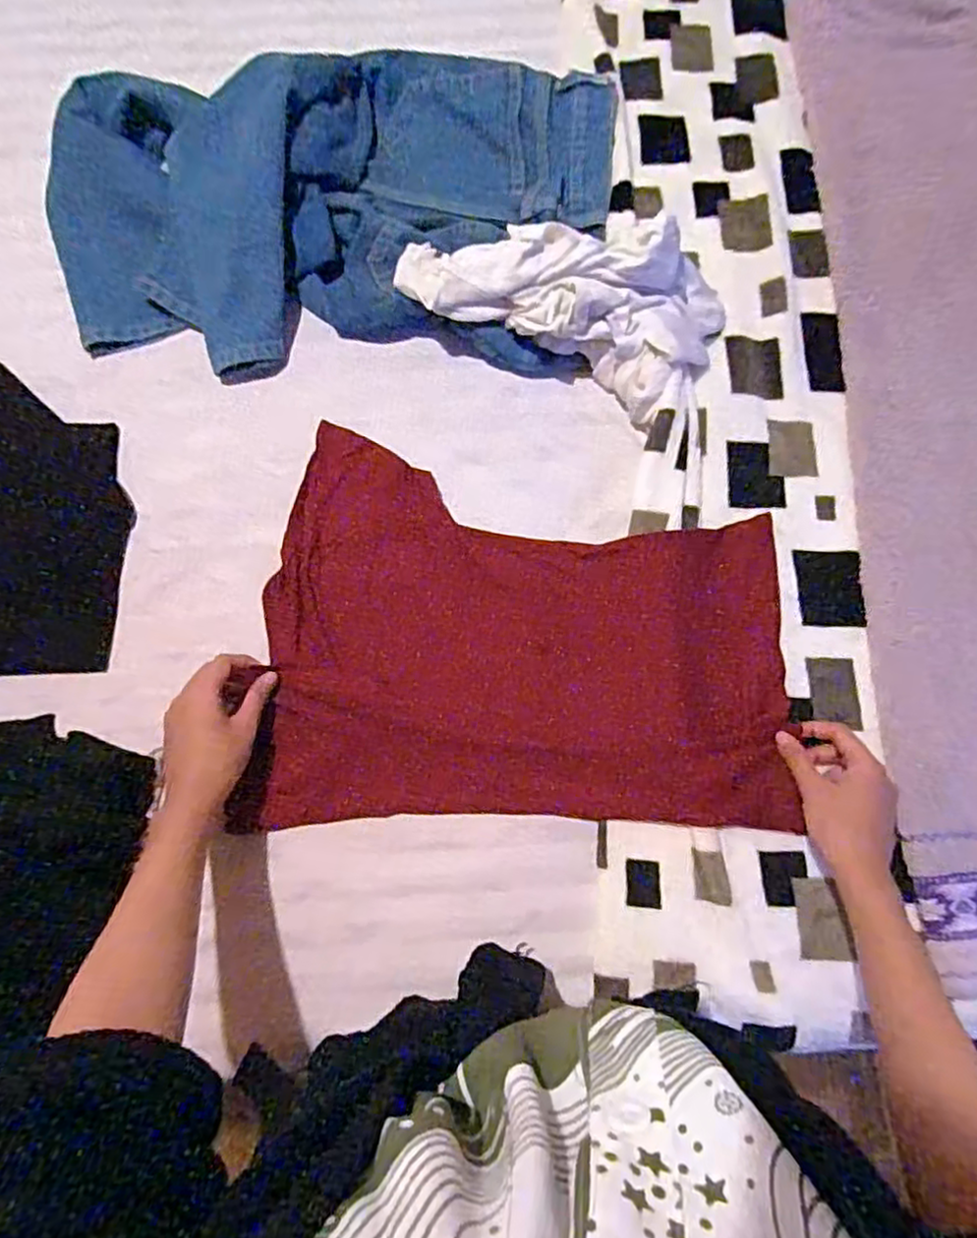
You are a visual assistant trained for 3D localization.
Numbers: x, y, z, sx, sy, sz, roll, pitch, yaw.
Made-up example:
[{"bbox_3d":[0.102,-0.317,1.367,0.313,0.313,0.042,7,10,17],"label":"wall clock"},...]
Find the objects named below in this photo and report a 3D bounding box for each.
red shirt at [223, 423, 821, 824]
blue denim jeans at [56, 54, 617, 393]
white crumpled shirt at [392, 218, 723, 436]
[{"bbox_3d":[0.029,0.021,0.560,0.417,0.028,0.306,5,77,0],"label":"red shirt"},{"bbox_3d":[-0.147,-0.385,0.617,0.534,0.076,0.321,-1,77,-1],"label":"blue denim jeans"},{"bbox_3d":[0.061,-0.285,0.576,0.278,0.079,0.143,23,78,4],"label":"white crumpled shirt"}]

